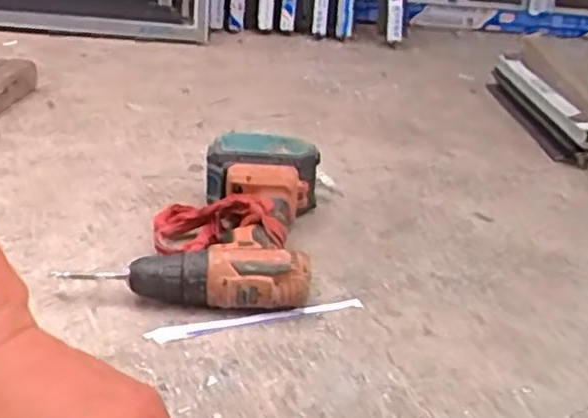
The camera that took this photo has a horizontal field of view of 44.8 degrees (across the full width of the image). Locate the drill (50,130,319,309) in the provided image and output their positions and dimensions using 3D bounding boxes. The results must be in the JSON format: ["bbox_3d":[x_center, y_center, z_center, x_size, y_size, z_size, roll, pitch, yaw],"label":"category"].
[{"bbox_3d":[-0.072,0.004,0.719,0.182,0.080,0.263,5,27,1],"label":"drill"}]

